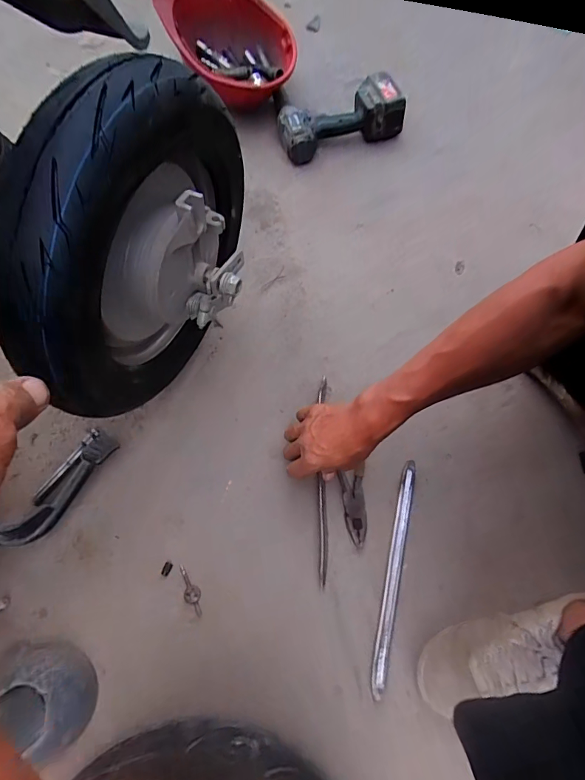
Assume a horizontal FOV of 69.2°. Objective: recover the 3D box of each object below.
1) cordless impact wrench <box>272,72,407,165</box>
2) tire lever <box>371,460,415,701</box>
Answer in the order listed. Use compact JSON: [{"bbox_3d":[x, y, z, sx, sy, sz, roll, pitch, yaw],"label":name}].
[{"bbox_3d":[0.089,-0.562,0.856,0.244,0.108,0.142,-12,66,-5],"label":"cordless impact wrench"},{"bbox_3d":[0.135,0.232,0.554,0.018,0.017,0.285,13,66,6],"label":"tire lever"}]

